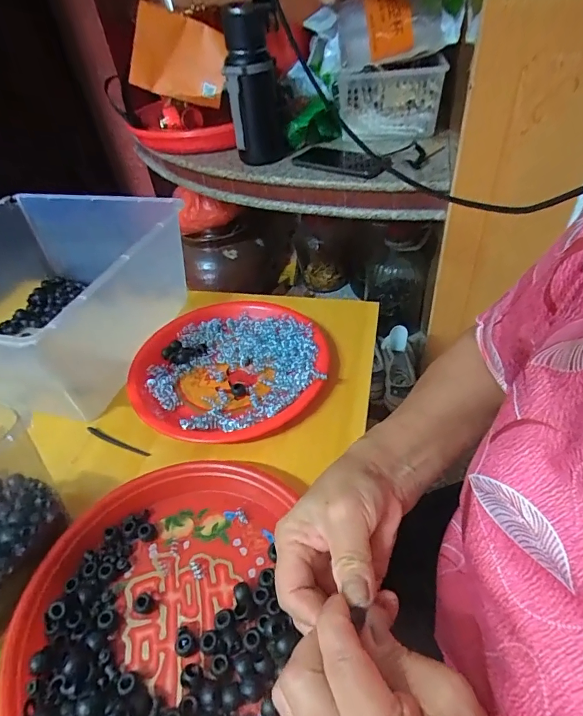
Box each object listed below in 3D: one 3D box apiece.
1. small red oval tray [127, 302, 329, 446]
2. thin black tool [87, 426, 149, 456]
[{"bbox_3d":[-0.075,0.007,0.502,0.219,0.023,0.218,-32,48,-24],"label":"small red oval tray"},{"bbox_3d":[-0.185,0.089,0.449,0.080,0.007,0.008,16,48,23],"label":"thin black tool"}]

